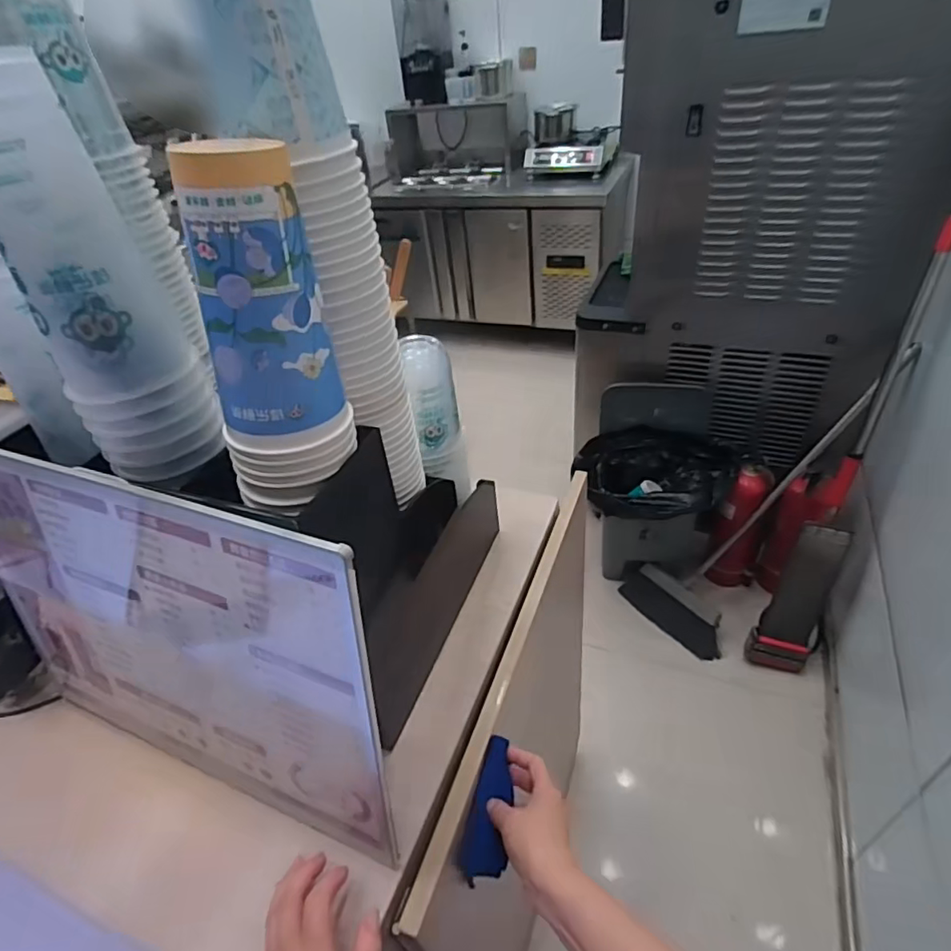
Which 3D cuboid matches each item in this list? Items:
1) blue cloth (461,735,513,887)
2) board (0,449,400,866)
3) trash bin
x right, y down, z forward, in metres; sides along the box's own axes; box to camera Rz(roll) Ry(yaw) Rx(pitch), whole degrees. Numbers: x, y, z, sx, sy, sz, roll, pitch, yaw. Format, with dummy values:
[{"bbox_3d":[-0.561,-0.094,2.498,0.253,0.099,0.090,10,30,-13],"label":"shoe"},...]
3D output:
[{"bbox_3d":[0.015,0.316,0.535,0.038,0.031,0.122,6,73,15],"label":"blue cloth"},{"bbox_3d":[-0.256,0.143,0.467,0.421,0.319,0.013,12,30,19],"label":"board"},{"bbox_3d":[0.475,0.029,1.508,0.381,0.446,0.310,8,42,17],"label":"trash bin"}]

